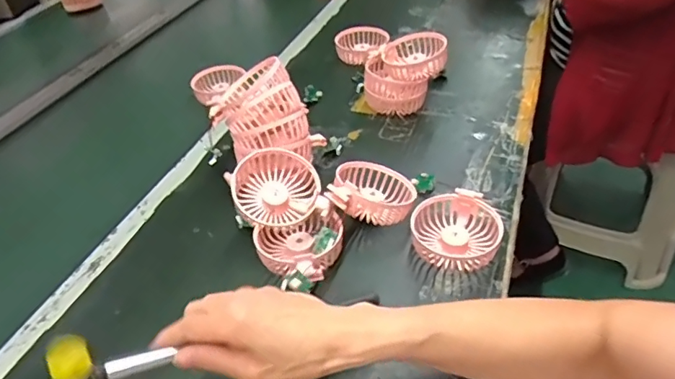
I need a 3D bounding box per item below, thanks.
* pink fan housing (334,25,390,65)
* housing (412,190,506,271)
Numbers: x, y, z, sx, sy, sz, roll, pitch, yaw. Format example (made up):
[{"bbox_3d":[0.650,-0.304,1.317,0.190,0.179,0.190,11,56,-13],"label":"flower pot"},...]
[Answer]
[{"bbox_3d":[0.042,-0.242,0.864,0.084,0.046,0.095,11,44,18],"label":"pink fan housing"},{"bbox_3d":[0.125,0.044,0.521,0.083,0.038,0.090,-3,41,3],"label":"housing"}]

